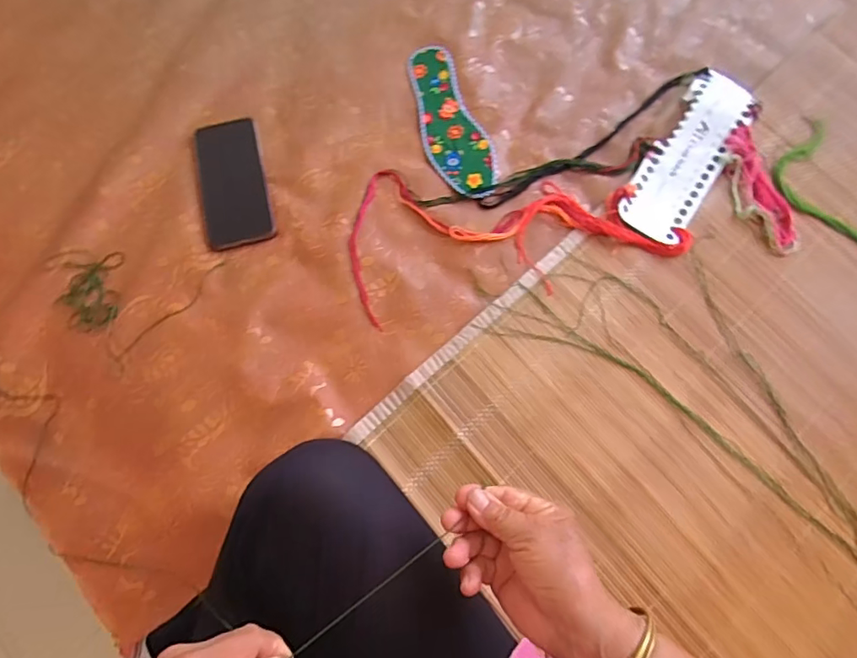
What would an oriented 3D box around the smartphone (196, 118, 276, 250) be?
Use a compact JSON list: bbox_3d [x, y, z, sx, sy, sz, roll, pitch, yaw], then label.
[{"bbox_3d":[-0.227,-0.173,0.600,0.074,0.004,0.160,-12,75,-5],"label":"smartphone"}]

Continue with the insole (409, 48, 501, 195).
[{"bbox_3d":[0.023,-0.255,0.631,0.075,0.008,0.215,-20,76,-7],"label":"insole"}]

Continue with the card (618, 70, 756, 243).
[{"bbox_3d":[0.315,-0.211,0.620,0.078,0.022,0.233,32,76,7],"label":"card"}]

